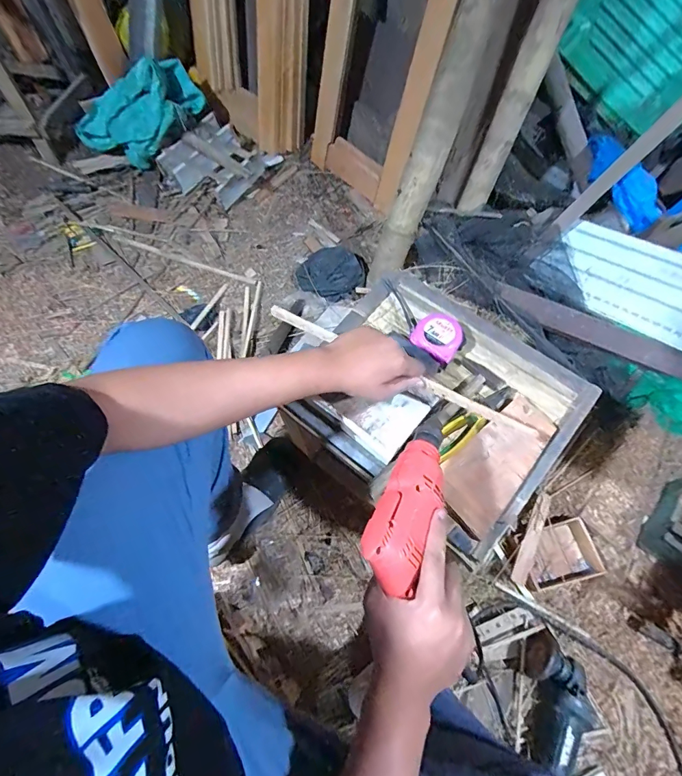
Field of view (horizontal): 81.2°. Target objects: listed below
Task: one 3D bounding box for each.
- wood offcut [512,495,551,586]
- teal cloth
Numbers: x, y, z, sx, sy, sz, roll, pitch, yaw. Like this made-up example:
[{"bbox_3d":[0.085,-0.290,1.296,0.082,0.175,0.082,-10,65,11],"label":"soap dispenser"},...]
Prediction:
[{"bbox_3d":[0.405,0.318,0.845,0.038,0.010,0.196,32,72,-6],"label":"wood offcut"},{"bbox_3d":[-0.745,-0.957,1.410,0.462,0.213,0.198,-19,60,19],"label":"teal cloth"}]

